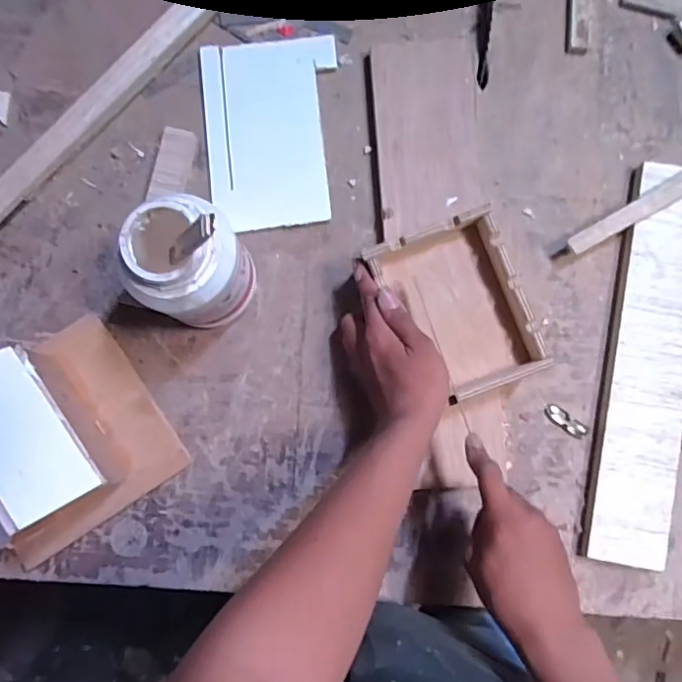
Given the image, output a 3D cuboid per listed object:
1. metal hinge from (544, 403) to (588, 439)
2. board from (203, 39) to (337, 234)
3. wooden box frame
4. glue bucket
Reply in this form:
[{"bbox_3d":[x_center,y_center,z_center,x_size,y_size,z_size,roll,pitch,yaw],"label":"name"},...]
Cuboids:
[{"bbox_3d":[0.226,0.080,0.551,0.046,0.005,0.017,38,86,3],"label":"metal hinge"},{"bbox_3d":[-0.072,-0.218,0.572,0.133,0.007,0.200,-5,85,-1],"label":"board"},{"bbox_3d":[0.109,-0.031,0.515,0.118,0.034,0.158,-21,85,-2],"label":"wooden box frame"},{"bbox_3d":[-0.124,-0.061,0.481,0.074,0.171,0.091,27,85,4],"label":"glue bucket"}]

